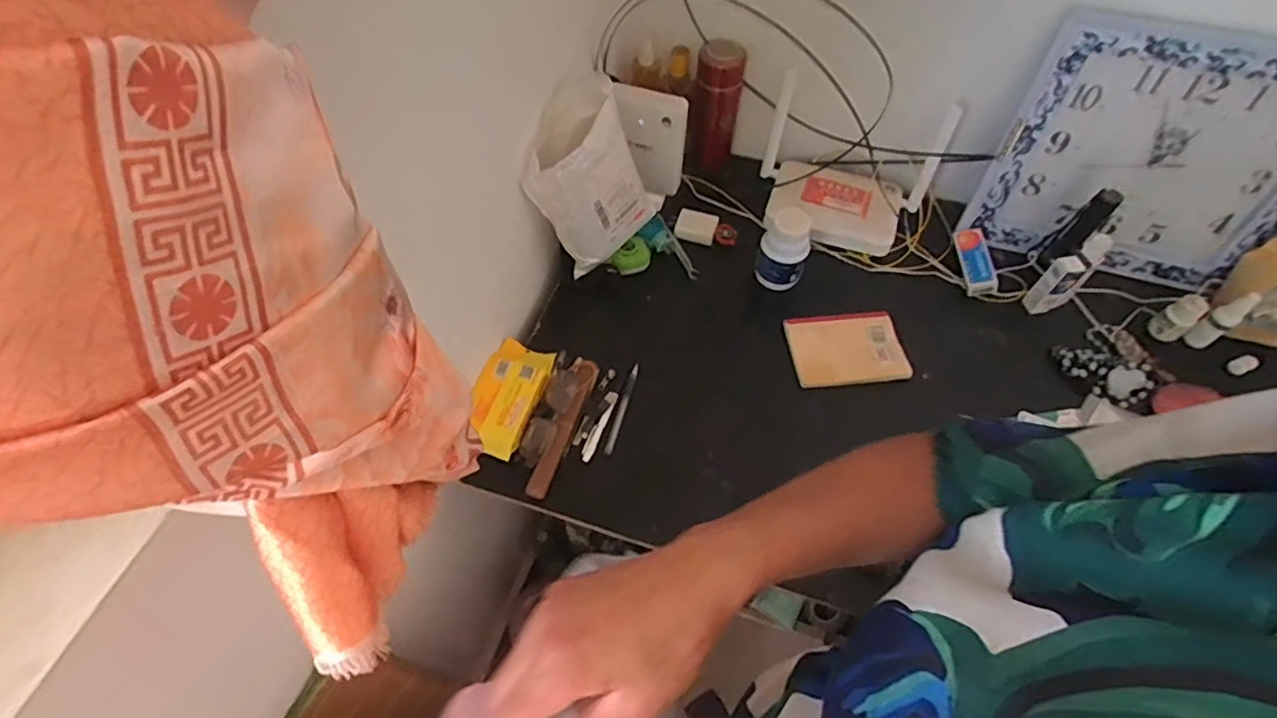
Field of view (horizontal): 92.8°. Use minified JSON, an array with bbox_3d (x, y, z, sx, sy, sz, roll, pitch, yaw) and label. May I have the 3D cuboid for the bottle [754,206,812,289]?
[{"bbox_3d":[0.204,-0.150,0.846,0.067,0.105,0.061,27,61,16],"label":"bottle"}]

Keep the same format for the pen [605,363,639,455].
[{"bbox_3d":[-0.019,0.061,0.772,0.013,0.006,0.131,13,60,5],"label":"pen"}]

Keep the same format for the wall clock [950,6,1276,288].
[{"bbox_3d":[0.673,-0.260,0.790,0.358,0.316,0.032,15,50,9],"label":"wall clock"}]

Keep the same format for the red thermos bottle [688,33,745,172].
[{"bbox_3d":[0.120,-0.391,0.943,0.072,0.183,0.088,12,58,7],"label":"red thermos bottle"}]

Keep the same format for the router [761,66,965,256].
[{"bbox_3d":[0.307,-0.270,0.898,0.254,0.152,0.183,17,59,10],"label":"router"}]

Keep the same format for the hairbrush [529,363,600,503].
[{"bbox_3d":[-0.090,0.082,0.748,0.026,0.013,0.184,16,59,10],"label":"hairbrush"}]

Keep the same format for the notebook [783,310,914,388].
[{"bbox_3d":[0.280,-0.017,0.826,0.148,0.021,0.113,-7,58,-5],"label":"notebook"}]

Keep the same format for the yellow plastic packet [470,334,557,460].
[{"bbox_3d":[-0.163,0.041,0.758,0.078,0.027,0.154,15,58,9],"label":"yellow plastic packet"}]

